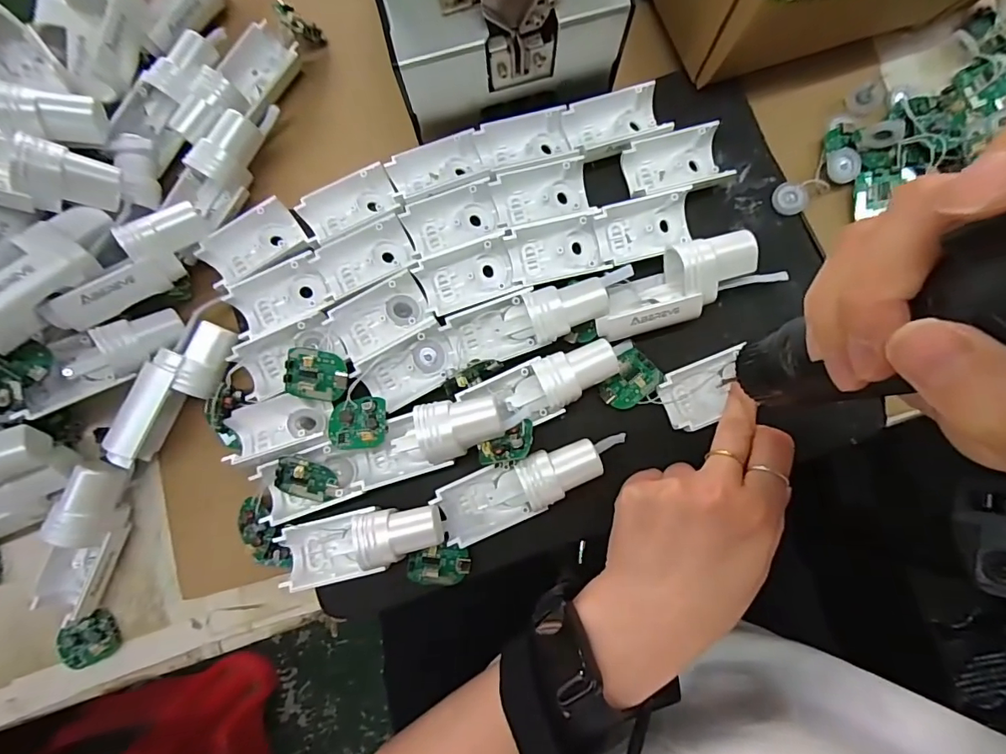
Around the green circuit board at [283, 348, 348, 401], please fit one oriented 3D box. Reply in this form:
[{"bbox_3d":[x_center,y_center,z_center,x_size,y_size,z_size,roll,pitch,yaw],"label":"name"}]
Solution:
[{"bbox_3d":[-0.104,-0.001,0.275,0.034,0.007,0.028,3,101,-1],"label":"green circuit board"}]

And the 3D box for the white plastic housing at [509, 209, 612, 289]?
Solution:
[{"bbox_3d":[0.033,-0.074,0.288,0.054,0.017,0.038,-13,84,0],"label":"white plastic housing"}]

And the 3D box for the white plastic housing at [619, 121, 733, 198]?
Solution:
[{"bbox_3d":[0.102,-0.126,0.293,0.056,0.022,0.037,-15,84,0],"label":"white plastic housing"}]

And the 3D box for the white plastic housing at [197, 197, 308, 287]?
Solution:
[{"bbox_3d":[-0.150,-0.078,0.294,0.056,0.016,0.033,-35,84,-3],"label":"white plastic housing"}]

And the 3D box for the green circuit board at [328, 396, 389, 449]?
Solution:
[{"bbox_3d":[-0.081,0.026,0.272,0.032,0.006,0.027,-9,73,6],"label":"green circuit board"}]

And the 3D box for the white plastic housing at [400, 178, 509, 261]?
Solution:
[{"bbox_3d":[-0.030,-0.092,0.292,0.056,0.017,0.040,-18,84,-1],"label":"white plastic housing"}]

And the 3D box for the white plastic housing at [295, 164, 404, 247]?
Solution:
[{"bbox_3d":[-0.092,-0.102,0.295,0.058,0.018,0.036,-24,84,-1],"label":"white plastic housing"}]

